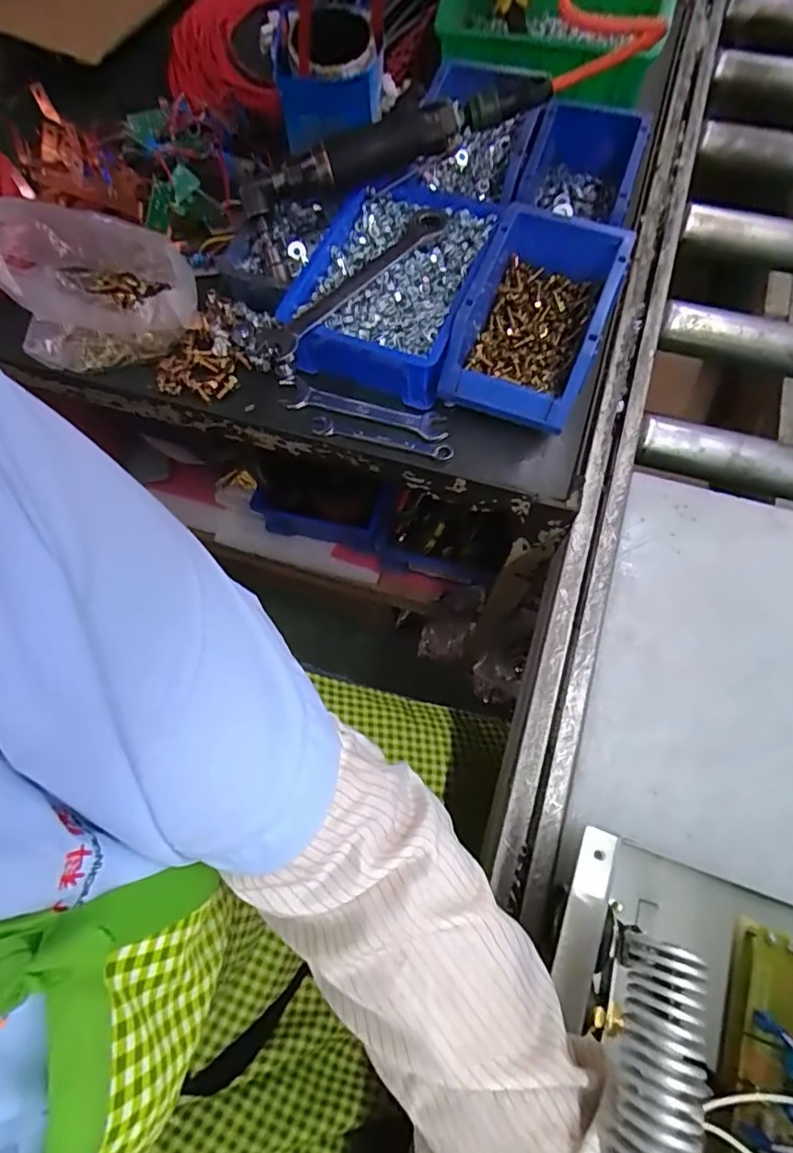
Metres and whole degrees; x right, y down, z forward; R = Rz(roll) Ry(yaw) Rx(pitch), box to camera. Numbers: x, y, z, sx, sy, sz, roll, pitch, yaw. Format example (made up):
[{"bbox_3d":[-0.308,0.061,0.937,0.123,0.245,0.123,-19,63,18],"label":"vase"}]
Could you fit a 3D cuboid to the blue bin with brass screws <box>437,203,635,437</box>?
[{"bbox_3d":[0.119,-0.221,0.488,0.109,0.086,0.178,21,71,10],"label":"blue bin with brass screws"}]

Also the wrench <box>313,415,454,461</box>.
[{"bbox_3d":[-0.014,-0.121,0.491,0.126,0.006,0.022,16,71,8],"label":"wrench"}]

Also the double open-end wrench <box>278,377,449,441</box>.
[{"bbox_3d":[-0.032,-0.156,0.511,0.158,0.008,0.031,14,70,7],"label":"double open-end wrench"}]

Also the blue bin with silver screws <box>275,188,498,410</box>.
[{"bbox_3d":[-0.005,-0.267,0.524,0.147,0.066,0.200,18,71,8],"label":"blue bin with silver screws"}]

